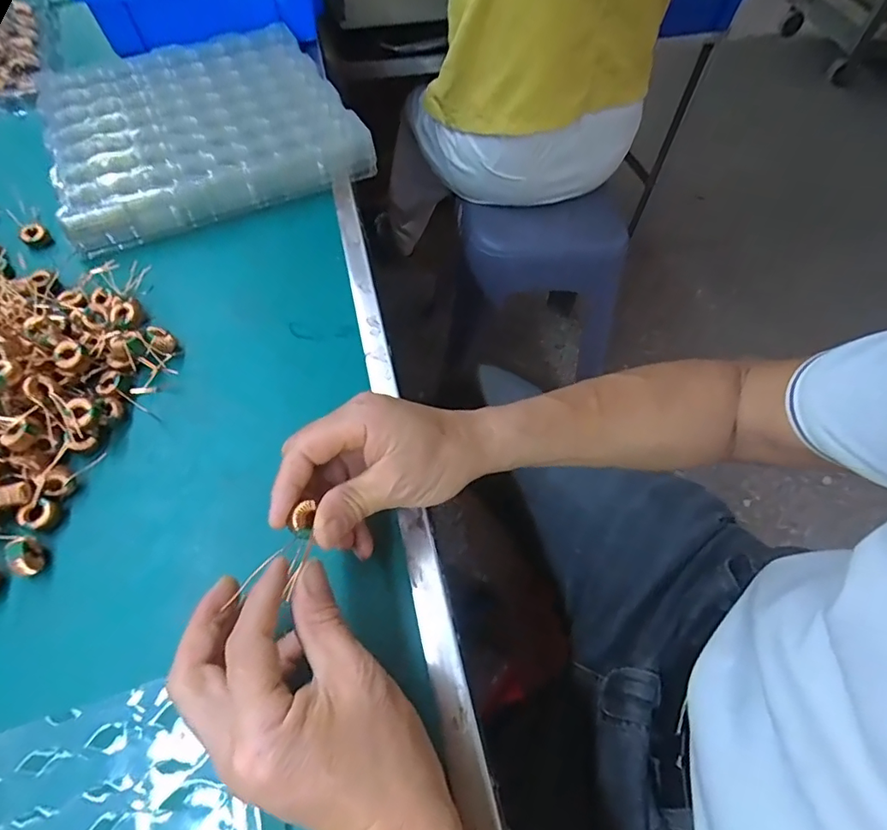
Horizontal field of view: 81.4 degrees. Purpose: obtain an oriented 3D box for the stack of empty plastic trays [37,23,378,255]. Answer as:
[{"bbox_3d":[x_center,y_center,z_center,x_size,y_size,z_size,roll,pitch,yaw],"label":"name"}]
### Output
[{"bbox_3d":[-0.258,-0.311,0.536,0.283,0.040,0.289,-23,61,-16],"label":"stack of empty plastic trays"}]

